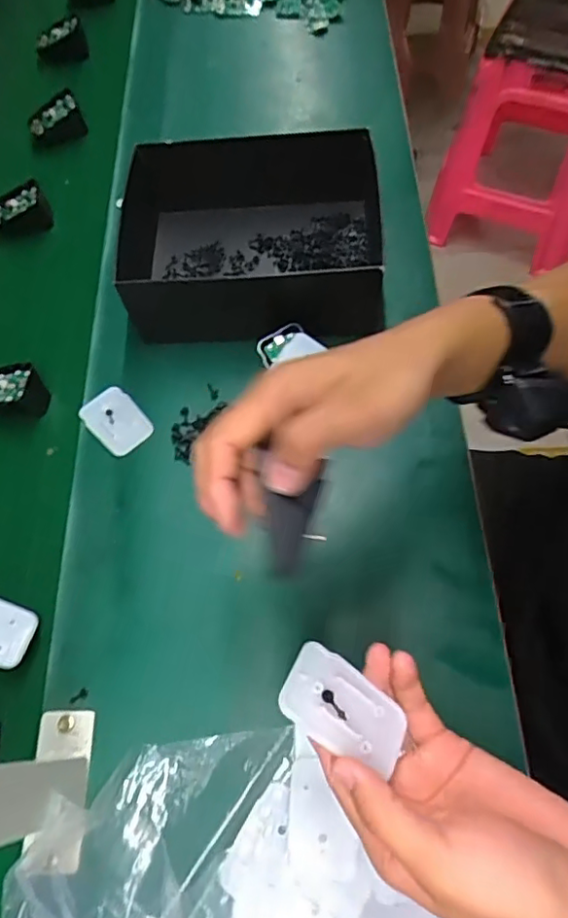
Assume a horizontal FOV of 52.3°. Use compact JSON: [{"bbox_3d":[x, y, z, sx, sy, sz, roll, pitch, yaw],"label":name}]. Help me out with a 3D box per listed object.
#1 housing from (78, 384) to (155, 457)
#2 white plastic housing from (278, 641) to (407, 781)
[{"bbox_3d":[-0.153,-0.035,0.531,0.046,0.006,0.068,-40,68,-15],"label":"housing"},{"bbox_3d":[0.032,0.128,0.296,0.067,0.005,0.043,35,47,-2],"label":"white plastic housing"}]

